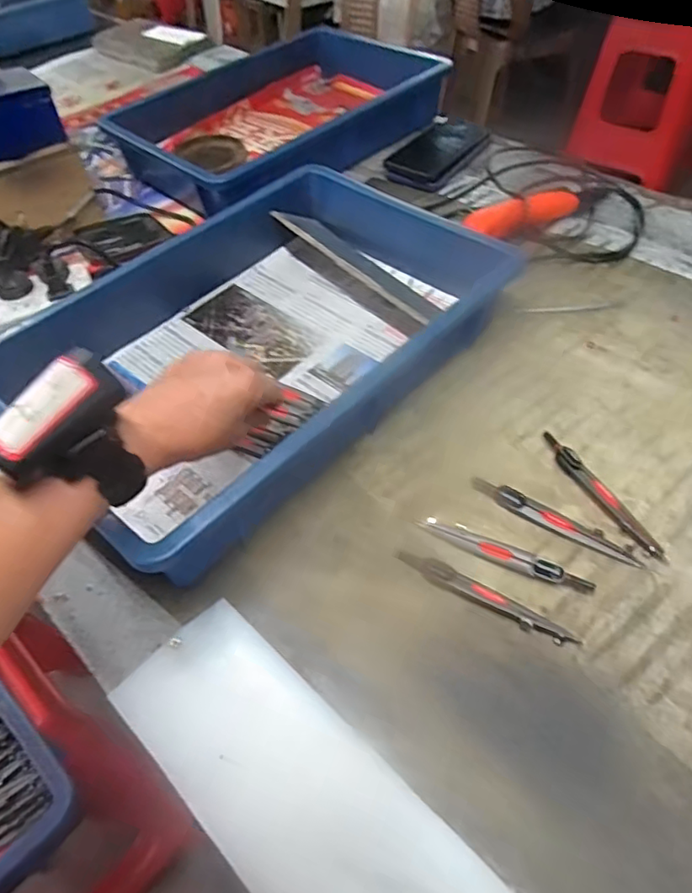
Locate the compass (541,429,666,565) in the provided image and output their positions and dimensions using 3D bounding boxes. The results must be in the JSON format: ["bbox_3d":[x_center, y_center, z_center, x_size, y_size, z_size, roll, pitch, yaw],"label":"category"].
[{"bbox_3d":[0.199,0.034,0.449,0.019,0.009,0.134,-22,54,-12],"label":"compass"}]

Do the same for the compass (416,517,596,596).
[{"bbox_3d":[0.115,0.082,0.421,0.127,0.013,0.019,22,57,20],"label":"compass"}]

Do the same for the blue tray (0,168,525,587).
[{"bbox_3d":[-0.077,-0.103,0.530,0.288,0.075,0.426,35,62,27],"label":"blue tray"}]

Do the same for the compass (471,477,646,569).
[{"bbox_3d":[0.158,0.055,0.434,0.130,0.010,0.015,24,57,21],"label":"compass"}]

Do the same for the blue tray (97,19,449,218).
[{"bbox_3d":[-0.076,-0.494,0.840,0.474,0.071,0.300,-35,58,-21],"label":"blue tray"}]

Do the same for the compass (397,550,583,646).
[{"bbox_3d":[0.095,0.105,0.397,0.129,0.005,0.018,25,58,22],"label":"compass"}]

